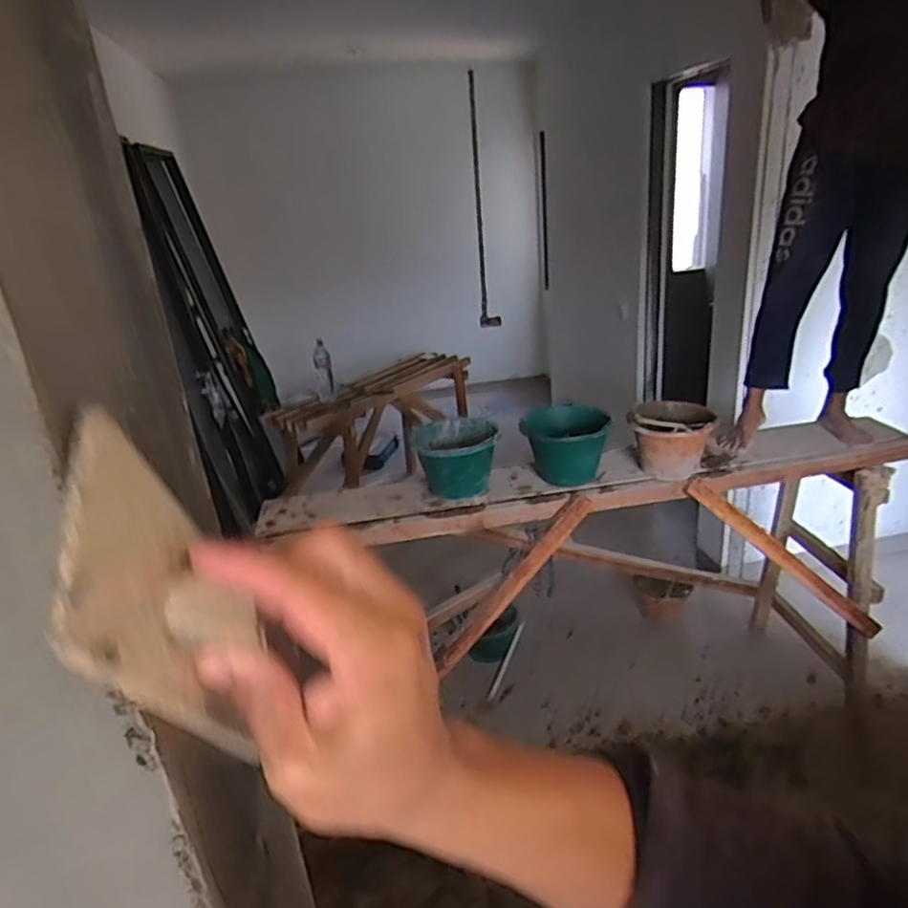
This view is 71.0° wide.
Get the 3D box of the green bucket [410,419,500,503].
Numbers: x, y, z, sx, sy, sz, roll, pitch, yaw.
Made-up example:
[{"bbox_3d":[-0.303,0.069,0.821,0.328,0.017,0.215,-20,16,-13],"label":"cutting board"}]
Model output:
[{"bbox_3d":[0.018,0.038,1.908,0.258,0.193,0.313,-8,23,-7],"label":"green bucket"}]

